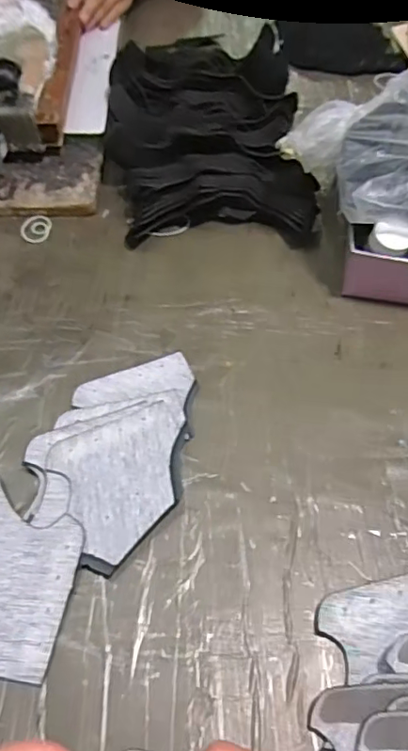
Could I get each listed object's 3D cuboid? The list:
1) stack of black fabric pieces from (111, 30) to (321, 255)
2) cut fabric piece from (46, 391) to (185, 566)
[{"bbox_3d":[0.001,-0.309,0.688,0.221,0.082,0.350,-3,52,-3],"label":"stack of black fabric pieces"},{"bbox_3d":[-0.053,0.077,0.439,0.114,0.009,0.105,-24,56,-17],"label":"cut fabric piece"}]

